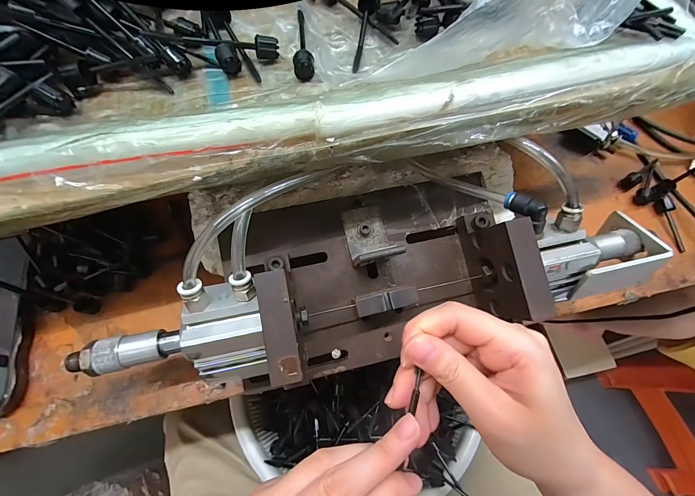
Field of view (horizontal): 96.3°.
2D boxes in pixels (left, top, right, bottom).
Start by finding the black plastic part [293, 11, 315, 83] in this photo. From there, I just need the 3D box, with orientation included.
[{"bbox_3d":[-0.033,-0.155,0.233,0.014,0.012,0.072,-3,65,-3],"label":"black plastic part"}]

